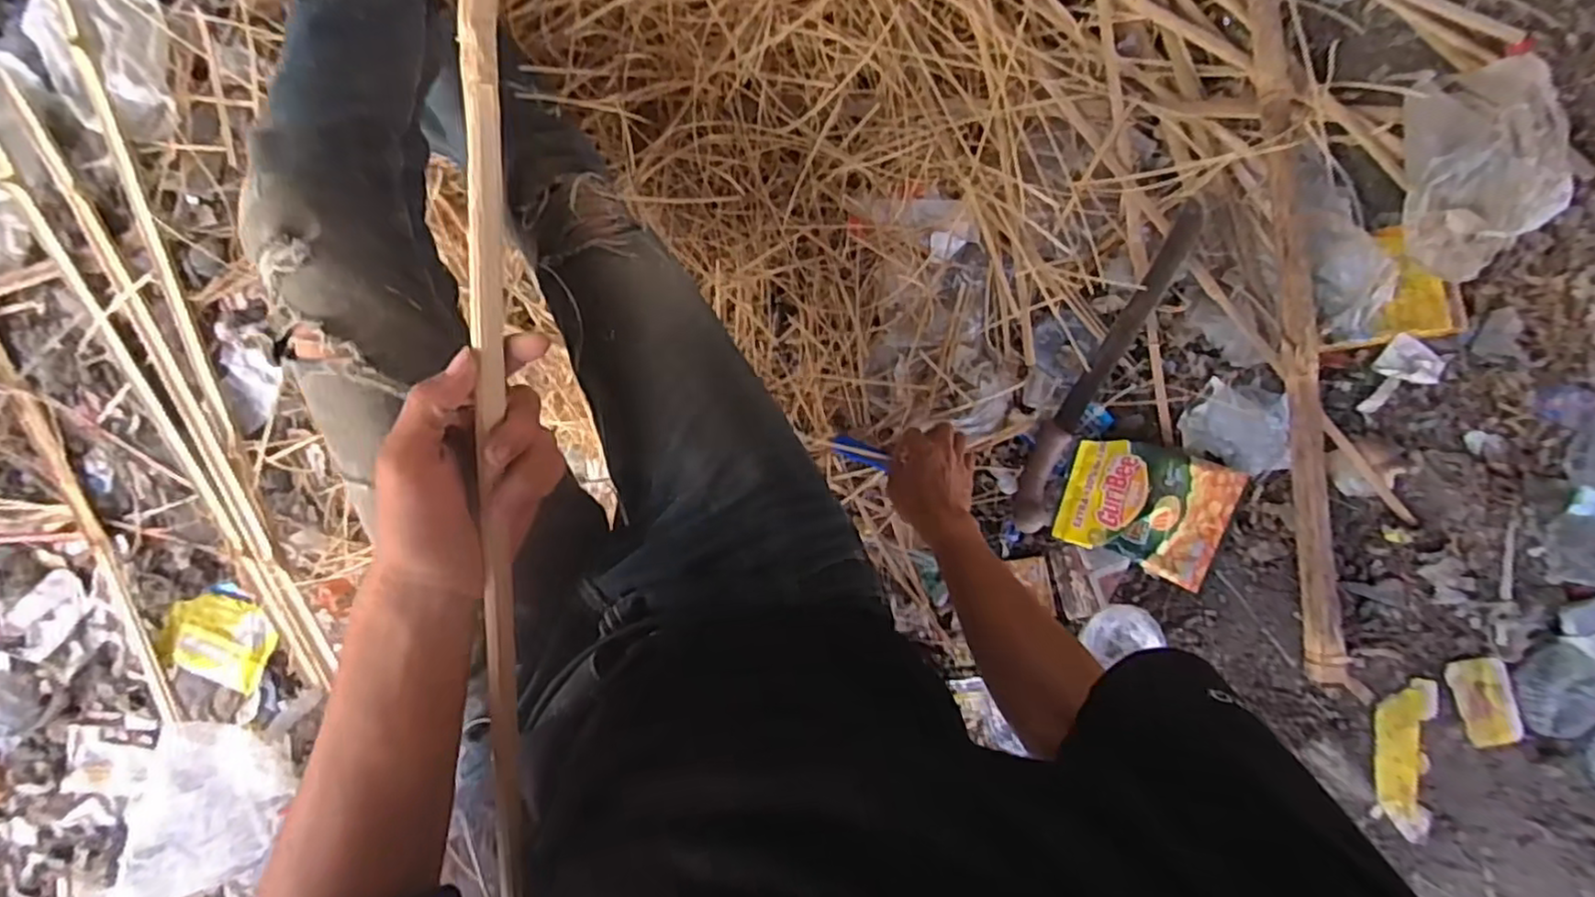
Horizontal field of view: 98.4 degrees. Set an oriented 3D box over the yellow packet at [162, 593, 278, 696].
[{"bbox_3d":[-0.759,0.246,0.903,0.145,0.017,0.106,22,88,3],"label":"yellow packet"}]

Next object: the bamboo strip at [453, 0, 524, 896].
[{"bbox_3d":[-0.154,-0.037,0.348,0.017,0.013,0.666,6,105,3],"label":"bamboo strip"}]

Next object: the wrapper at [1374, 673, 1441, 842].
[{"bbox_3d":[0.673,0.340,0.760,0.061,0.022,0.172,11,88,3],"label":"wrapper"}]

